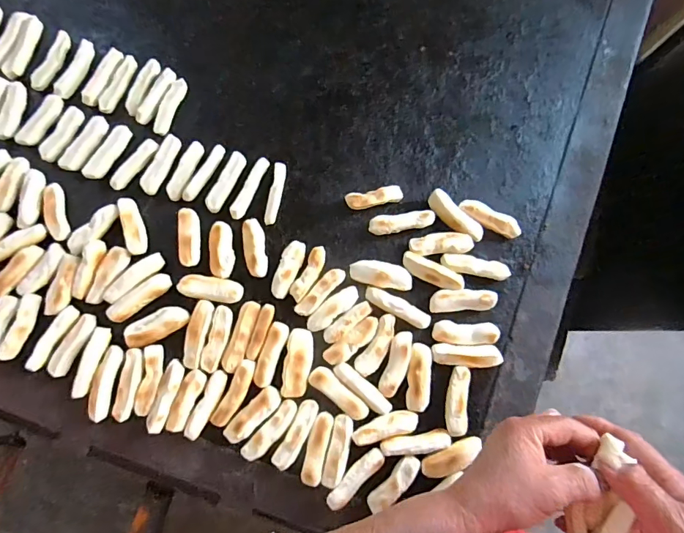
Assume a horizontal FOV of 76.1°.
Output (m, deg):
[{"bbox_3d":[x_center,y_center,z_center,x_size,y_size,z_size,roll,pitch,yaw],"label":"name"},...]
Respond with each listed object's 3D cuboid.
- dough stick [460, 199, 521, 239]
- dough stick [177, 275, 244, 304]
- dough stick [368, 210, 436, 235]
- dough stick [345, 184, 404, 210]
[{"bbox_3d":[0.163,-0.052,0.481,0.069,0.014,0.022,26,81,4],"label":"dough stick"},{"bbox_3d":[-0.138,0.023,0.460,0.067,0.010,0.025,9,80,1],"label":"dough stick"},{"bbox_3d":[0.065,-0.048,0.476,0.070,0.012,0.020,-8,80,-2],"label":"dough stick"},{"bbox_3d":[0.036,-0.076,0.483,0.062,0.013,0.021,-13,80,-3],"label":"dough stick"}]

